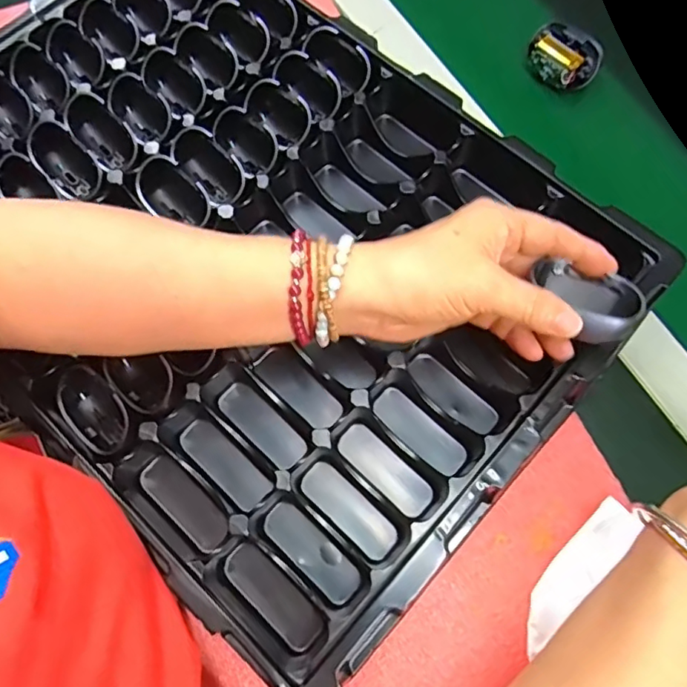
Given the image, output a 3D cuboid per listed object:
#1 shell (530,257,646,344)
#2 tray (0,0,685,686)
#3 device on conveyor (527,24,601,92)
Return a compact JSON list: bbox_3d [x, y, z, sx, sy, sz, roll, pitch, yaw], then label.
[{"bbox_3d":[0.125,-0.020,0.281,0.050,0.019,0.039,15,75,3],"label":"shell"},{"bbox_3d":[-0.064,-0.075,0.353,0.324,0.066,0.454,-43,77,-14],"label":"tray"},{"bbox_3d":[0.170,-0.220,0.421,0.053,0.020,0.036,36,74,11],"label":"device on conveyor"}]

